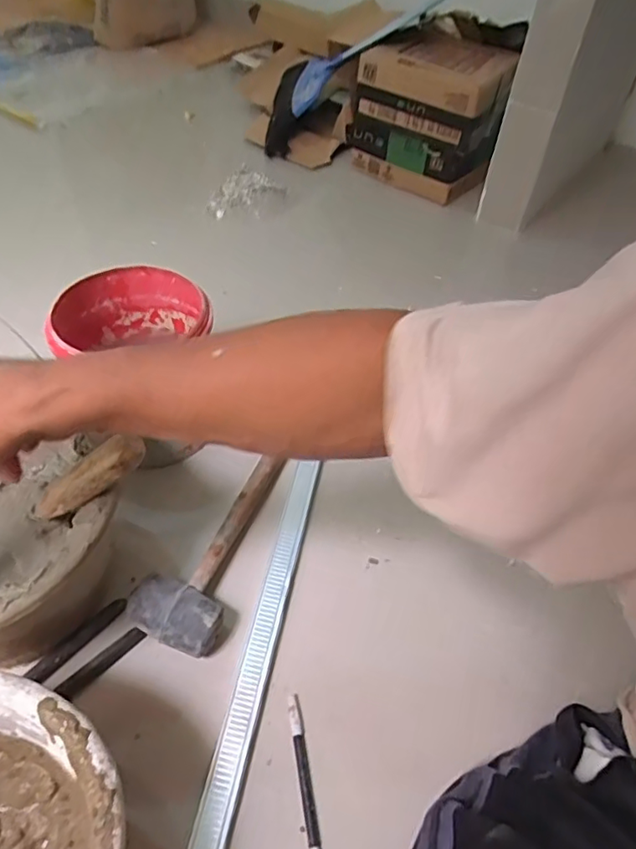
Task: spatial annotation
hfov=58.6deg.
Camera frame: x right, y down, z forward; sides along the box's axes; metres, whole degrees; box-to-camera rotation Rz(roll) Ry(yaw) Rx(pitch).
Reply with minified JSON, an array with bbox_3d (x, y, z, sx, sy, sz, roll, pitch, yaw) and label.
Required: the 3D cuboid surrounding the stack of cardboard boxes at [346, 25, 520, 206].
[{"bbox_3d":[0.258,-0.720,1.277,0.307,0.252,0.369,17,51,11],"label":"stack of cardboard boxes"}]

